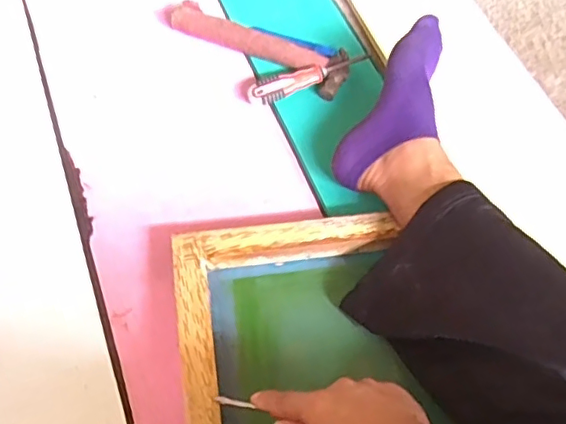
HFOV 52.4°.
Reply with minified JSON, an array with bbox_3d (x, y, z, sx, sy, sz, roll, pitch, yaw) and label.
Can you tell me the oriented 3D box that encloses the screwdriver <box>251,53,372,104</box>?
[{"bbox_3d":[0.043,-0.186,0.790,0.179,0.030,0.028,-19,64,-14],"label":"screwdriver"}]

